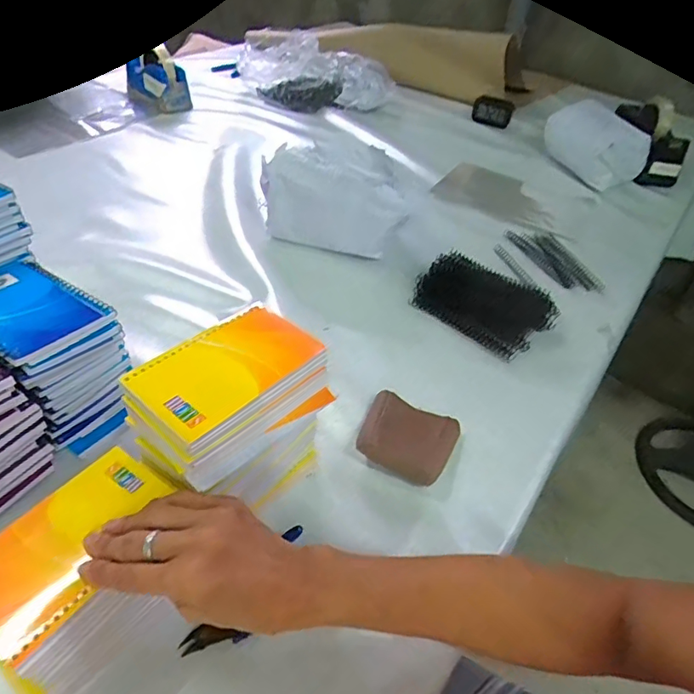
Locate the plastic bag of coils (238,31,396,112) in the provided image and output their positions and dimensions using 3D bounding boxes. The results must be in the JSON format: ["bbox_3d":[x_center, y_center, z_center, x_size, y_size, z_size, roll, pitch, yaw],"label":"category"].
[{"bbox_3d":[-0.083,-0.626,1.189,0.359,0.121,0.187,22,44,15],"label":"plastic bag of coils"}]

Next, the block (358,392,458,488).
[{"bbox_3d":[0.059,0.088,0.499,0.085,0.027,0.088,18,43,12],"label":"block"}]

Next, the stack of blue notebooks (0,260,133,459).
[{"bbox_3d":[-0.283,0.004,0.488,0.157,0.112,0.099,26,45,19],"label":"stack of blue notebooks"}]

